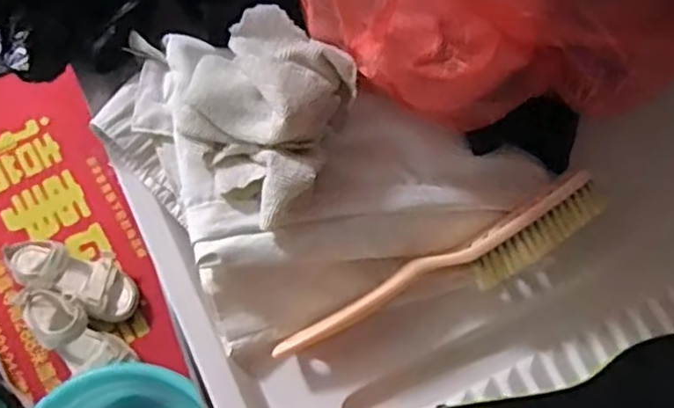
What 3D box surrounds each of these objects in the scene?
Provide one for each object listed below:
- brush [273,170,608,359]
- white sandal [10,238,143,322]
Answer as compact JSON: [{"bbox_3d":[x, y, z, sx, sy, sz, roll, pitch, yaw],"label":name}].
[{"bbox_3d":[0.068,0.047,0.436,0.219,0.044,0.036,-26,75,-10],"label":"brush"},{"bbox_3d":[-0.491,0.134,1.311,0.244,0.105,0.109,23,73,5],"label":"white sandal"}]

